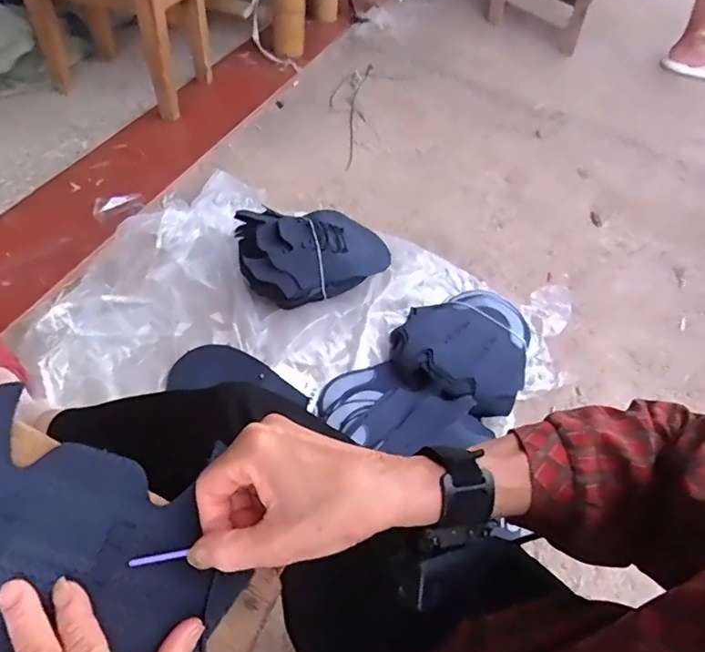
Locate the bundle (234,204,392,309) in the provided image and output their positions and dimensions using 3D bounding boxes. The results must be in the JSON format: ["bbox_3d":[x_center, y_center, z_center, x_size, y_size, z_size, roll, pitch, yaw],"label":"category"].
[{"bbox_3d":[-0.067,-0.130,0.978,0.281,0.103,0.193,-3,51,-9],"label":"bundle"}]

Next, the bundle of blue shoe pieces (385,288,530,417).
[{"bbox_3d":[0.206,0.021,0.963,0.237,0.051,0.272,25,52,14],"label":"bundle of blue shoe pieces"}]

